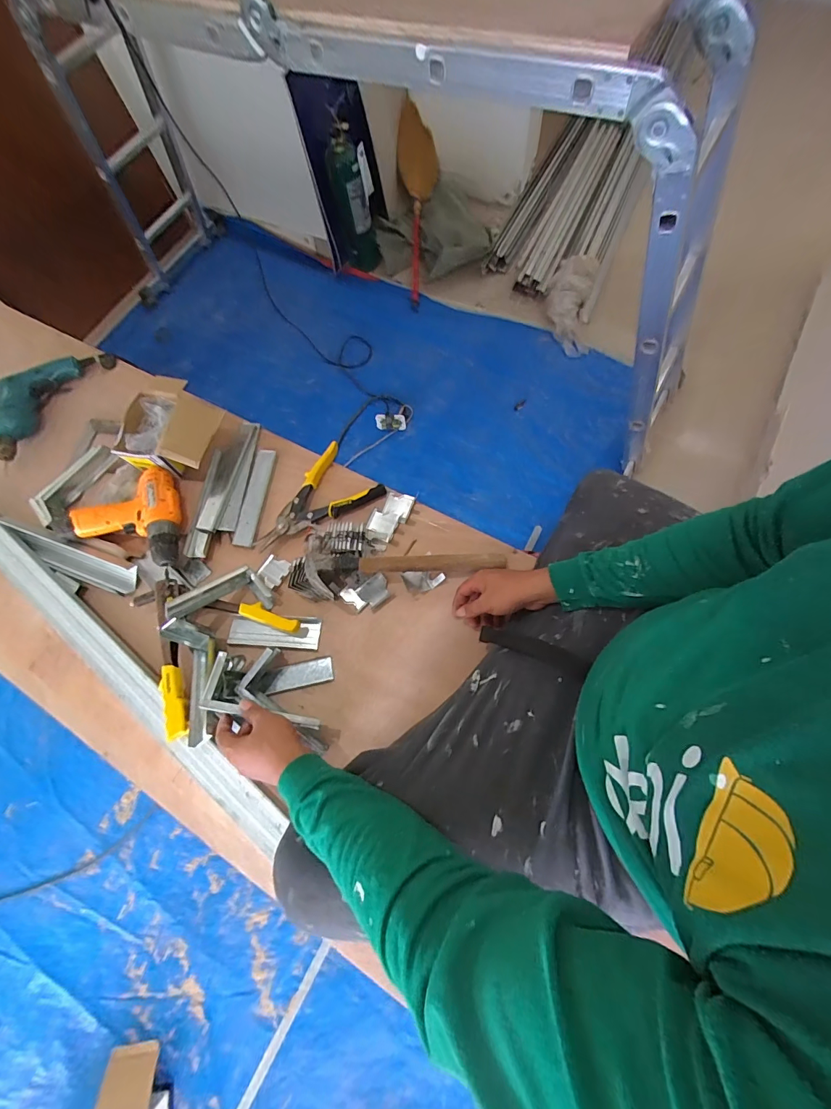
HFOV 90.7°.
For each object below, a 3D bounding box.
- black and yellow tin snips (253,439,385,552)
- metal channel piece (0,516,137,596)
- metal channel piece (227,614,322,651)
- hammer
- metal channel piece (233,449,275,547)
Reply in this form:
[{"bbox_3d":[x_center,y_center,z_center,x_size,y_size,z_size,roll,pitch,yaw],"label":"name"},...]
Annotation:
[{"bbox_3d":[-0.187,-0.112,0.742,0.231,0.030,0.133,-28,71,-5],"label":"black and yellow tin snips"},{"bbox_3d":[-0.629,0.000,0.731,0.296,0.029,0.055,18,73,11],"label":"metal channel piece"},{"bbox_3d":[-0.231,0.124,0.665,0.151,0.018,0.048,2,62,7],"label":"metal channel piece"},{"bbox_3d":[-0.014,0.013,0.647,0.315,0.053,0.106,-5,70,4],"label":"hammer"},{"bbox_3d":[-0.299,-0.108,0.763,0.037,0.011,0.193,10,75,-7],"label":"metal channel piece"}]

